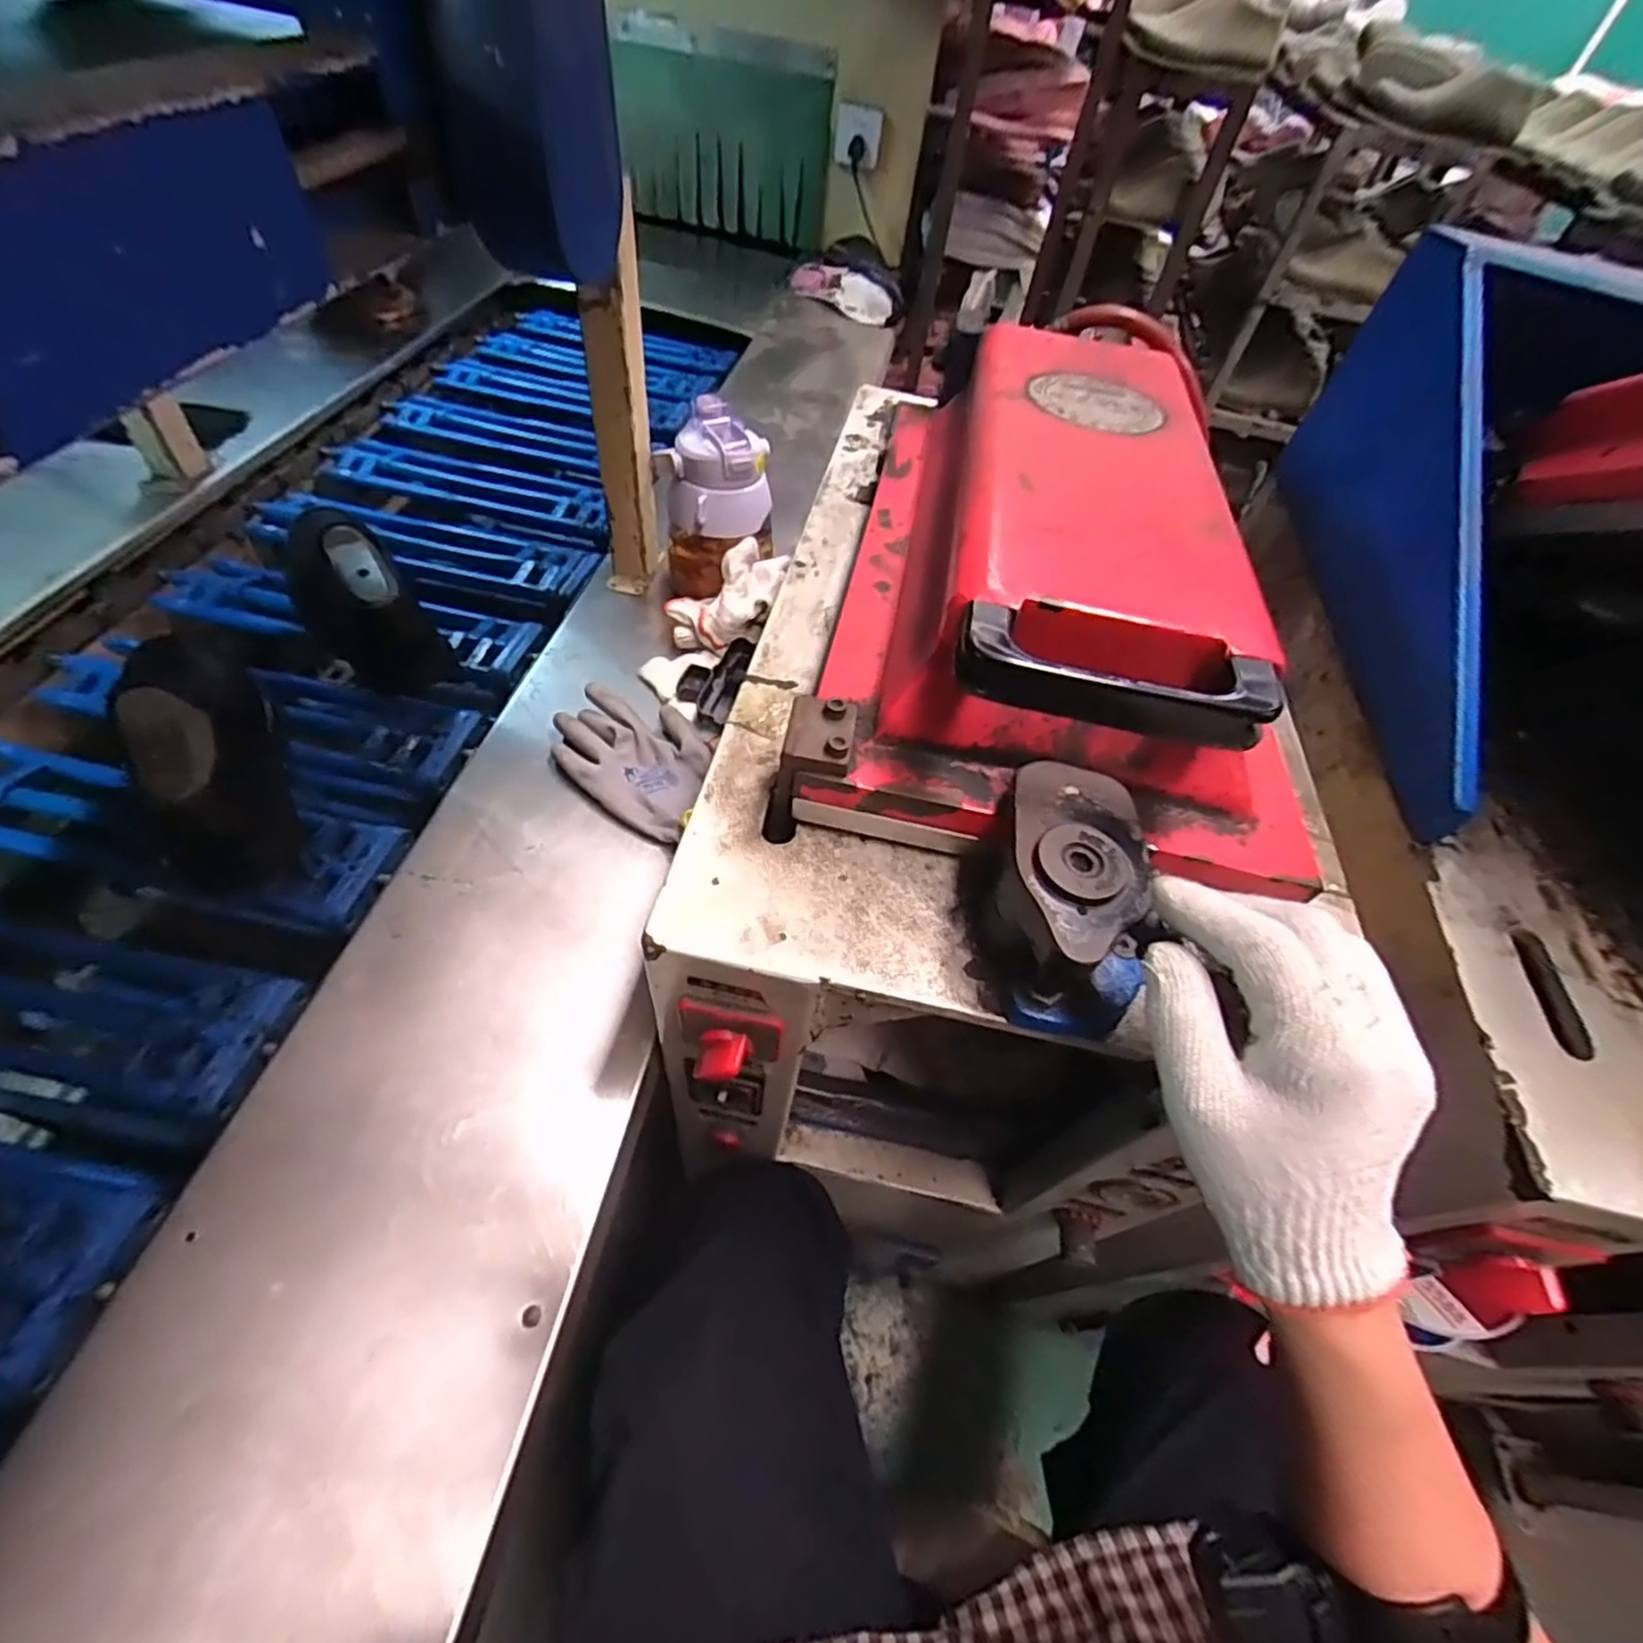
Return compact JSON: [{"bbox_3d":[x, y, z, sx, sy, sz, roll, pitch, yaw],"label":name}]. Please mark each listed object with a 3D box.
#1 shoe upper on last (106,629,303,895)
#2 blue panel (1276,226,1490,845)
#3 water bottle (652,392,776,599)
[{"bbox_3d":[-0.511,-0.089,0.579,0.082,0.108,0.316,-27,62,-25],"label":"shoe upper on last"},{"bbox_3d":[0.460,-0.243,0.549,0.033,0.202,0.490,13,53,2],"label":"blue panel"},{"bbox_3d":[-0.101,-0.311,0.711,0.100,0.157,0.088,18,53,4],"label":"water bottle"}]

